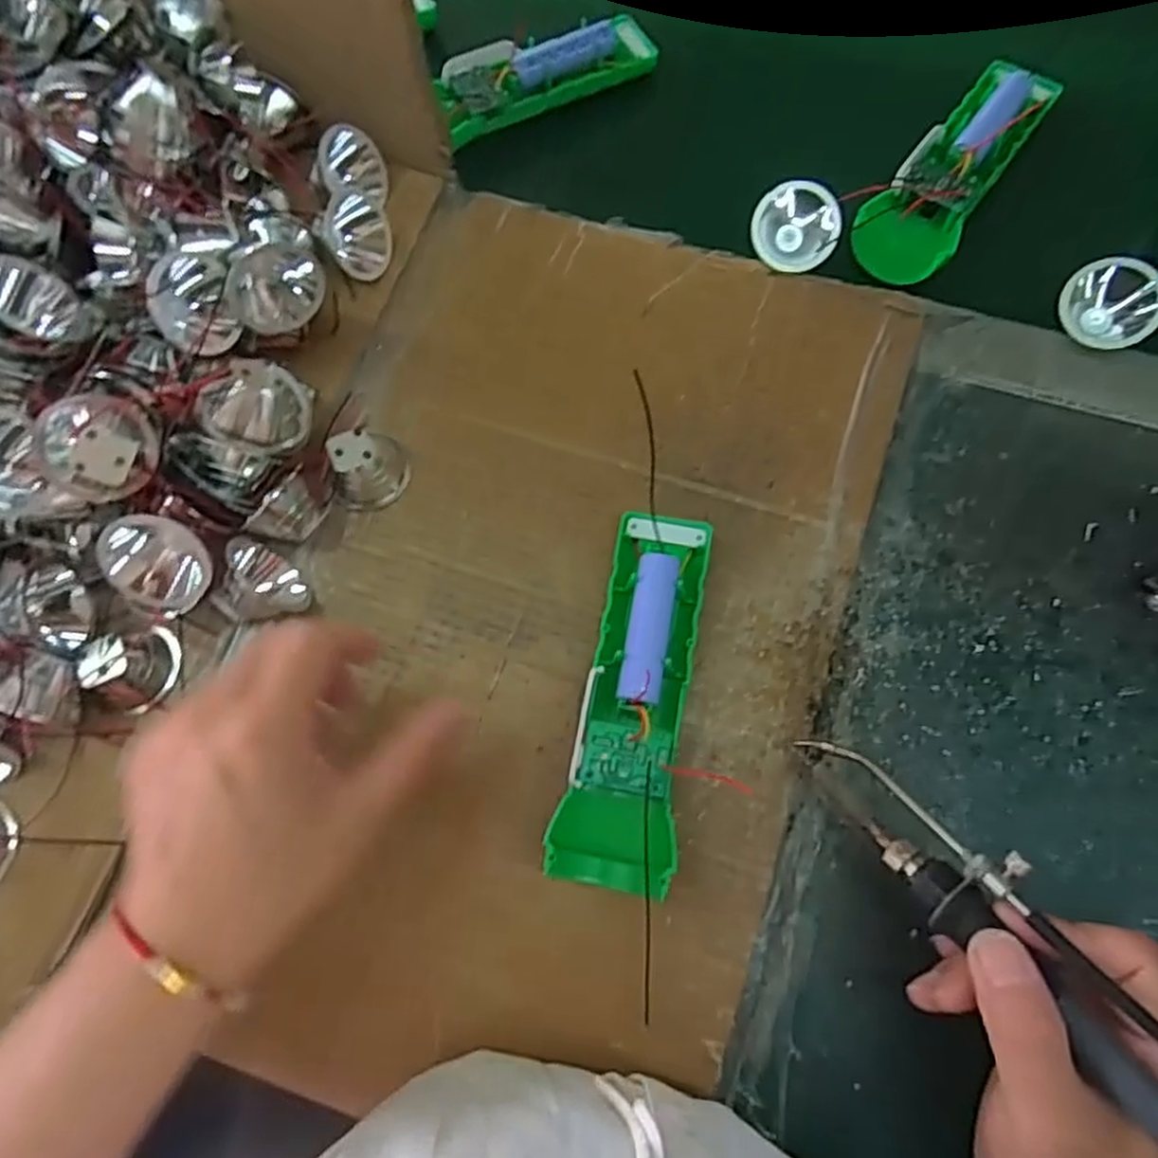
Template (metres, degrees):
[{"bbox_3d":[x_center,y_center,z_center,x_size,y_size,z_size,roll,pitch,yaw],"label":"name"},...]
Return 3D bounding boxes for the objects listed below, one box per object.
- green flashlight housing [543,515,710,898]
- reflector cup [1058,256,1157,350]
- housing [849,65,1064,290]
[{"bbox_3d":[0.023,0.048,0.318,0.048,0.028,0.157,7,73,7],"label":"green flashlight housing"},{"bbox_3d":[0.258,-0.133,0.355,0.024,0.038,0.042,-27,77,-27],"label":"reflector cup"},{"bbox_3d":[0.199,-0.216,0.388,0.048,0.025,0.138,37,78,14],"label":"housing"}]

